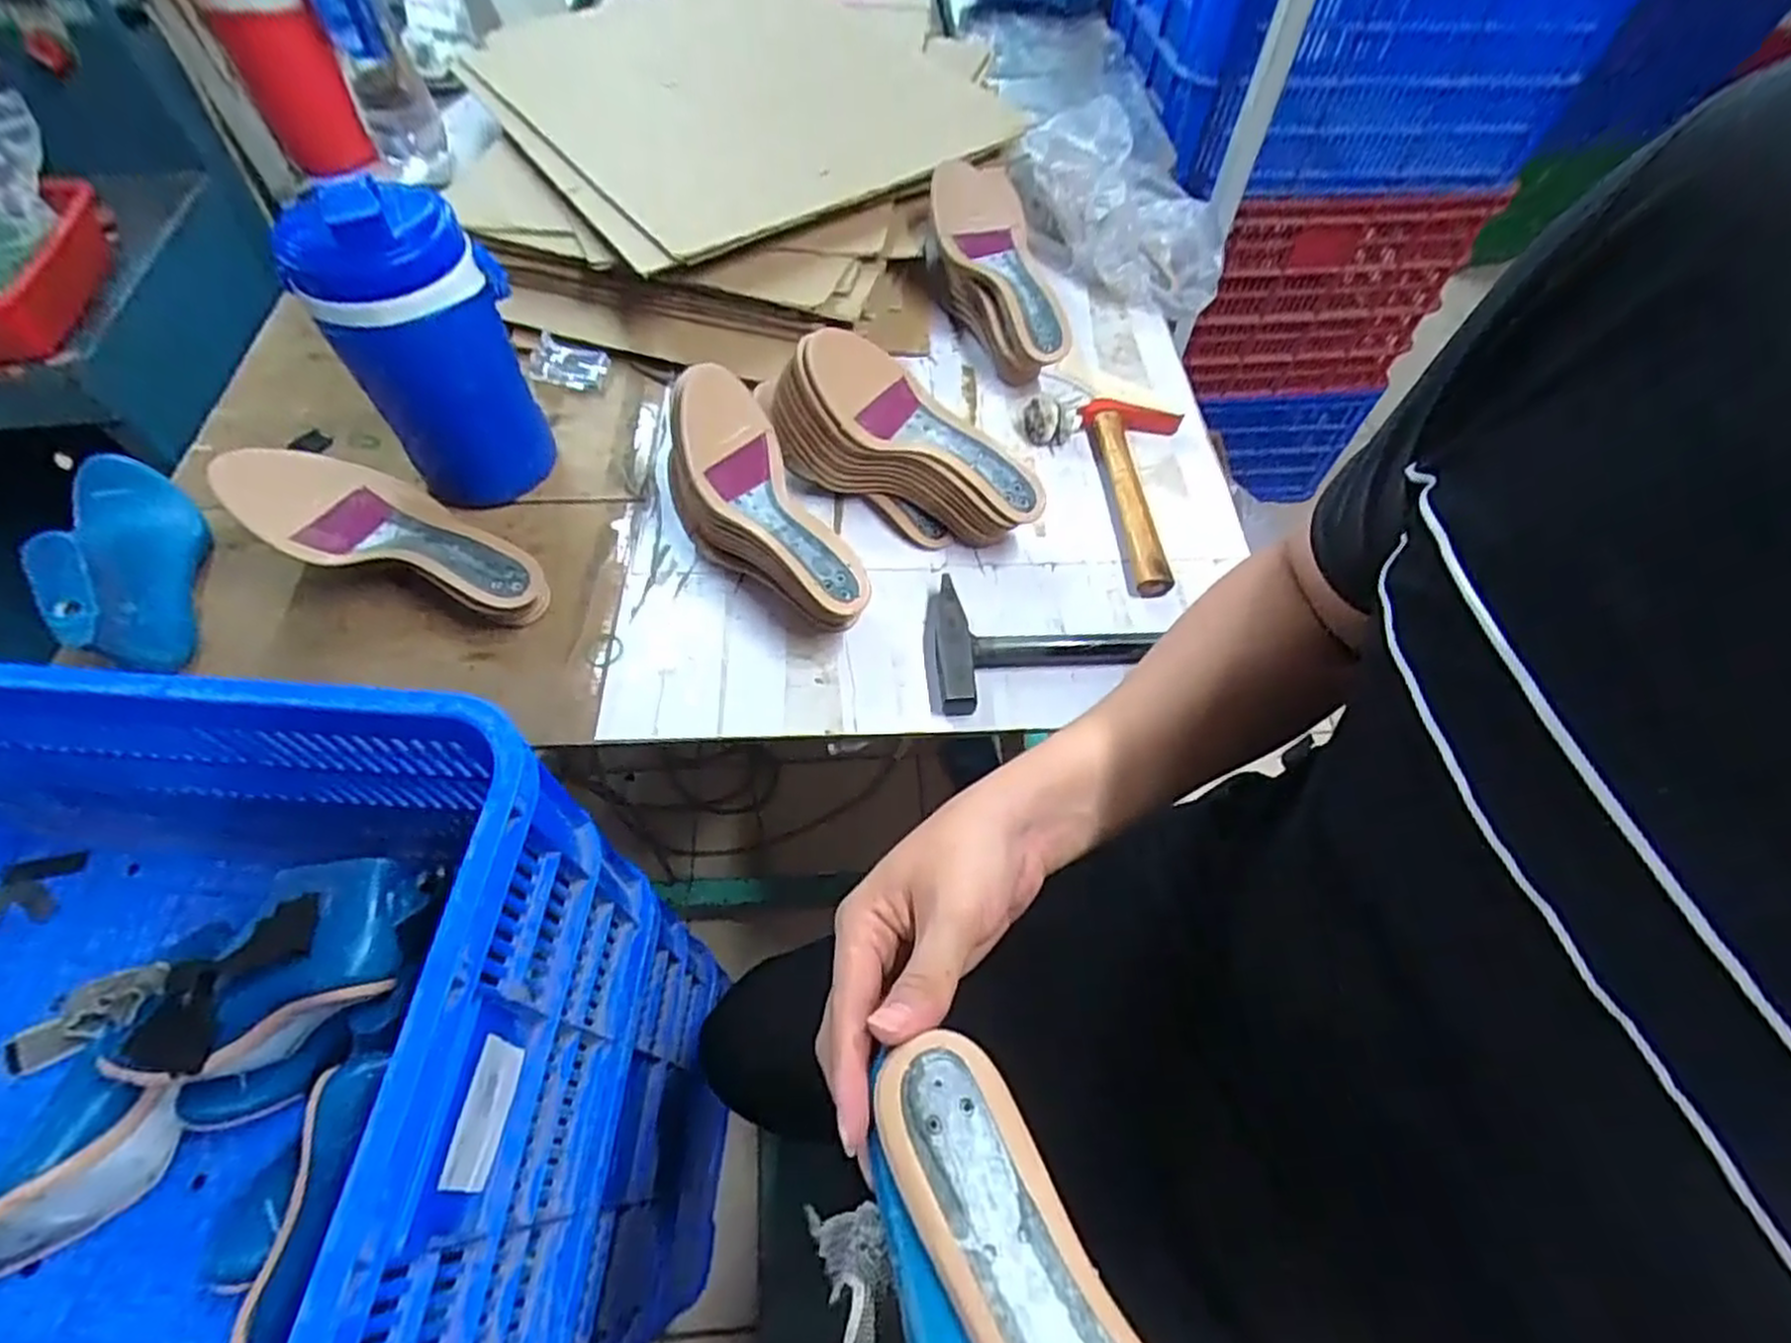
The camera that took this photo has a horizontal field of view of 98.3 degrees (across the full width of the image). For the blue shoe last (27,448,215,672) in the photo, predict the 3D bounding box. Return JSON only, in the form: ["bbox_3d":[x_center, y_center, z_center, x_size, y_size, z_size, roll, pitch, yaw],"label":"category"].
[{"bbox_3d":[-0.620,-0.101,0.625,0.072,0.118,0.240,-30,64,-19],"label":"blue shoe last"}]

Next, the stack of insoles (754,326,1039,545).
[{"bbox_3d":[0.009,-0.194,0.662,0.243,0.141,0.077,26,61,14],"label":"stack of insoles"}]

